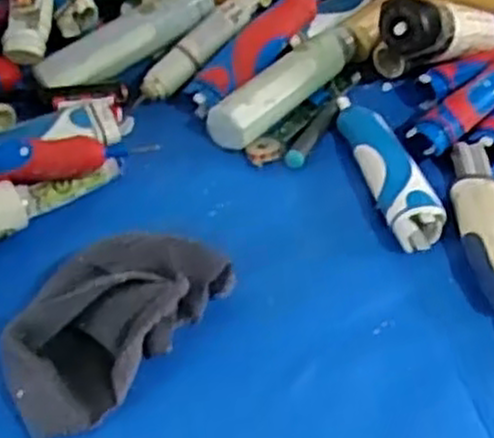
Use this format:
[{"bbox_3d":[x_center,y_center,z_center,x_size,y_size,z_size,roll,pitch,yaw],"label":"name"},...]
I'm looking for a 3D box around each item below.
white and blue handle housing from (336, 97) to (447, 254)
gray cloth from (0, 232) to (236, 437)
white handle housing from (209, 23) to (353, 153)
[{"bbox_3d":[0.091,-0.037,0.518,0.032,0.024,0.134,-10,48,-12],"label":"white and blue handle housing"},{"bbox_3d":[-0.076,0.052,0.418,0.073,0.036,0.130,31,53,24],"label":"gray cloth"},{"bbox_3d":[0.032,-0.098,0.570,0.035,0.035,0.144,33,53,25],"label":"white handle housing"}]

